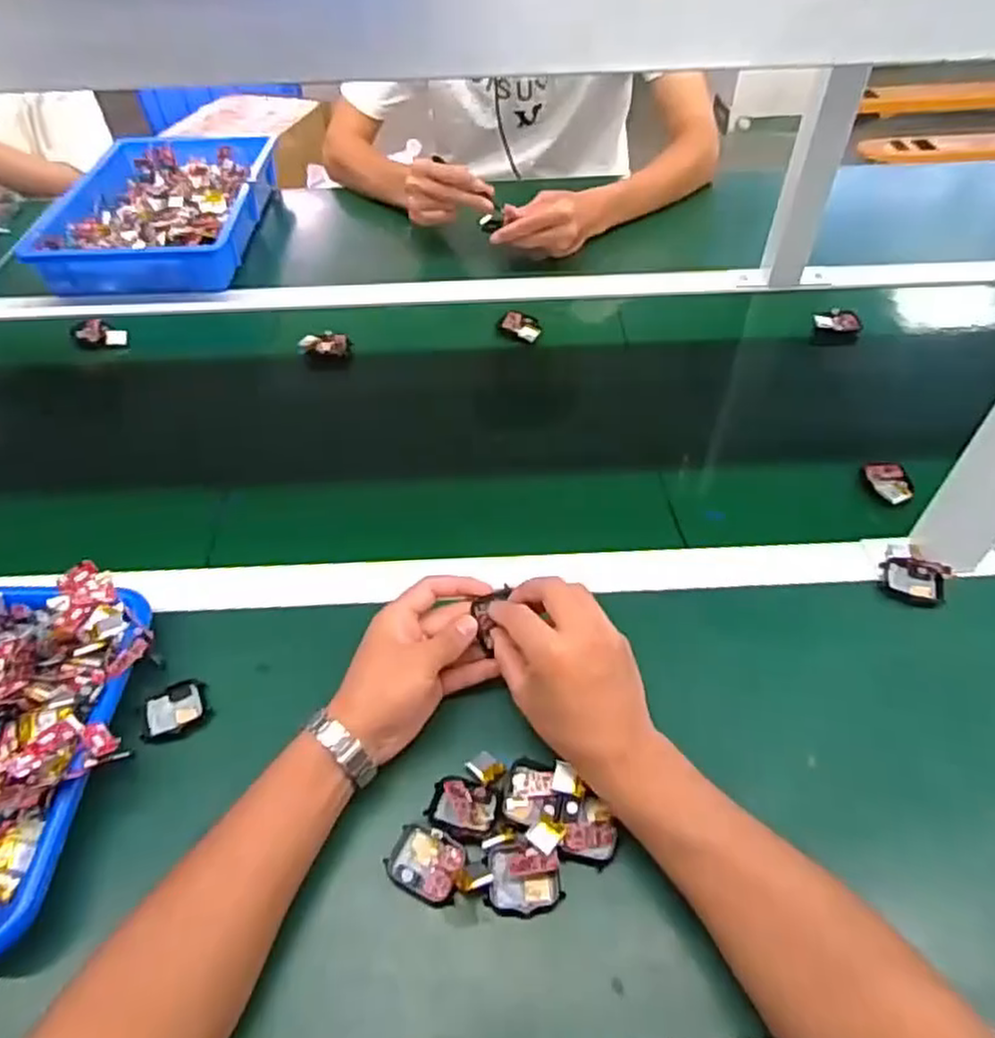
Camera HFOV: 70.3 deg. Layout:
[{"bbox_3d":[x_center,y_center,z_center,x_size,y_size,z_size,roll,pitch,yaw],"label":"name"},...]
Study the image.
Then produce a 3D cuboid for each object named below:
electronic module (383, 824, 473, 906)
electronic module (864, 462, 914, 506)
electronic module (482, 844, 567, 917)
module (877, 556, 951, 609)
[{"bbox_3d":[-0.041,0.216,0.442,0.053,0.010,0.038,18,53,16],"label":"electronic module"},{"bbox_3d":[0.359,-0.034,0.644,0.036,0.012,0.054,3,50,4],"label":"electronic module"},{"bbox_3d":[0.017,0.222,0.436,0.045,0.015,0.037,4,50,5],"label":"electronic module"},{"bbox_3d":[0.336,0.049,0.568,0.048,0.016,0.041,14,51,13],"label":"module"}]

